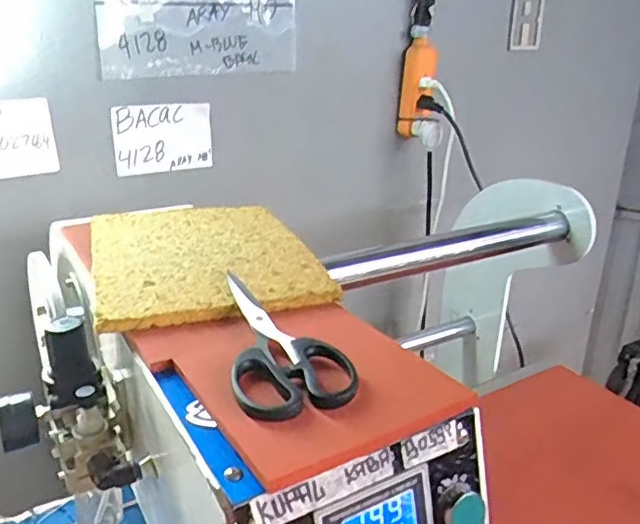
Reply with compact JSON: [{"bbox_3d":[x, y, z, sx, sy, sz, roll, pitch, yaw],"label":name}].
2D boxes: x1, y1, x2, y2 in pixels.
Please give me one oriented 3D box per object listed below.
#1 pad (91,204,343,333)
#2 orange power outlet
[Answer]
[{"bbox_3d":[-0.108,-0.010,0.524,0.177,0.014,0.250,-6,22,-20],"label":"pad"},{"bbox_3d":[0.175,-0.312,1.051,0.063,0.163,0.032,12,23,27],"label":"orange power outlet"}]

